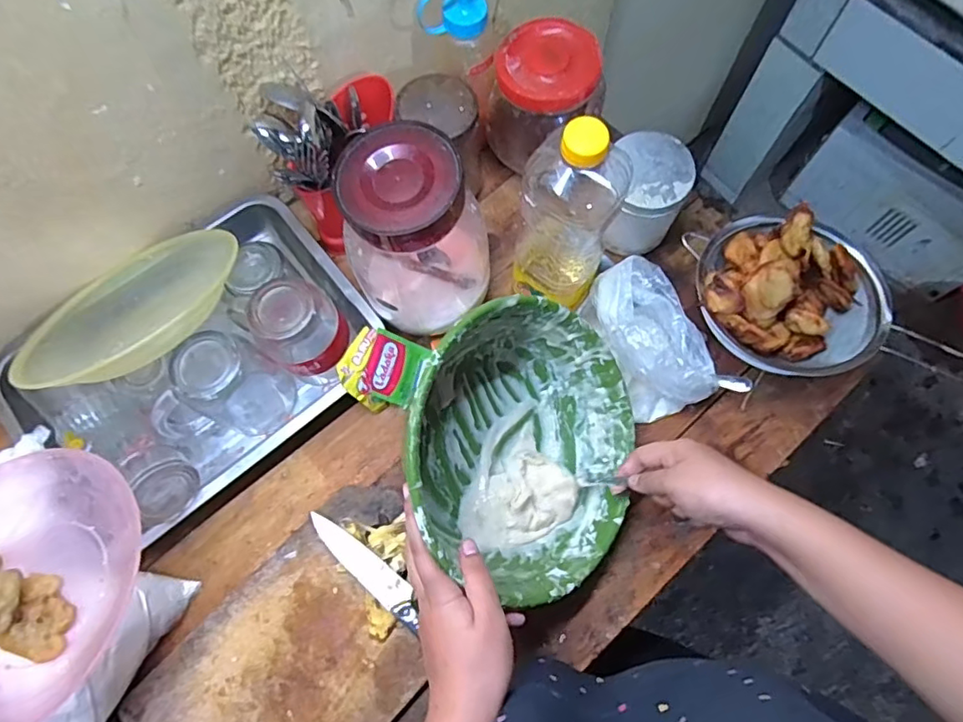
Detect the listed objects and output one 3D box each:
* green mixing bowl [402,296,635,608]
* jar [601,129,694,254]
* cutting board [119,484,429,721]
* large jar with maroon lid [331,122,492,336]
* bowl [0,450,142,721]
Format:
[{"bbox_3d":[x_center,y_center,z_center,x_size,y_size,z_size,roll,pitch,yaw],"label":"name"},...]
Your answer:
[{"bbox_3d":[0.027,0.075,0.503,0.259,0.100,0.236,5,82,-39],"label":"green mixing bowl"},{"bbox_3d":[0.169,-0.169,0.586,0.072,0.104,0.077,0,71,1],"label":"jar"},{"bbox_3d":[-0.151,0.261,0.500,0.175,0.014,0.277,42,77,14],"label":"cutting board"},{"bbox_3d":[-0.060,-0.113,0.516,0.104,0.166,0.105,-36,74,-11],"label":"large jar with maroon lid"},{"bbox_3d":[-0.387,0.176,0.461,0.195,0.044,0.209,0,71,1],"label":"bowl"}]

